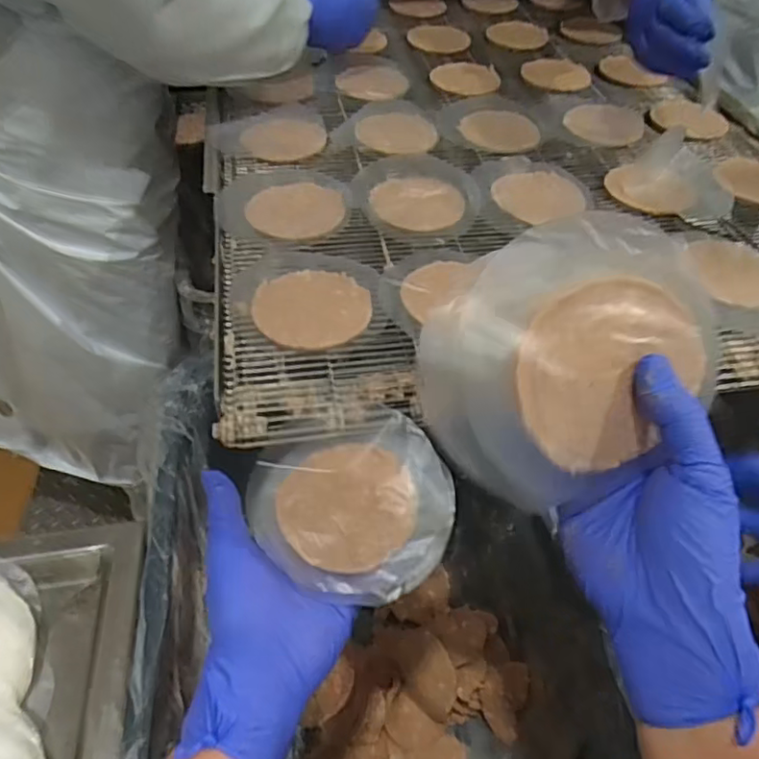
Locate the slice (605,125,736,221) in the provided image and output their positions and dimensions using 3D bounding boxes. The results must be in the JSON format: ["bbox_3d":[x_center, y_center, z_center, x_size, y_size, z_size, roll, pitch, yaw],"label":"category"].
[{"bbox_3d":[0.292,-0.206,0.588,0.111,0.041,0.117,22,48,19],"label":"slice"}]

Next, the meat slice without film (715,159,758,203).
[{"bbox_3d":[0.380,-0.197,0.600,0.080,0.005,0.053,28,75,16],"label":"meat slice without film"}]

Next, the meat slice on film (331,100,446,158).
[{"bbox_3d":[0.013,-0.272,0.643,0.111,0.008,0.126,7,44,5],"label":"meat slice on film"}]

